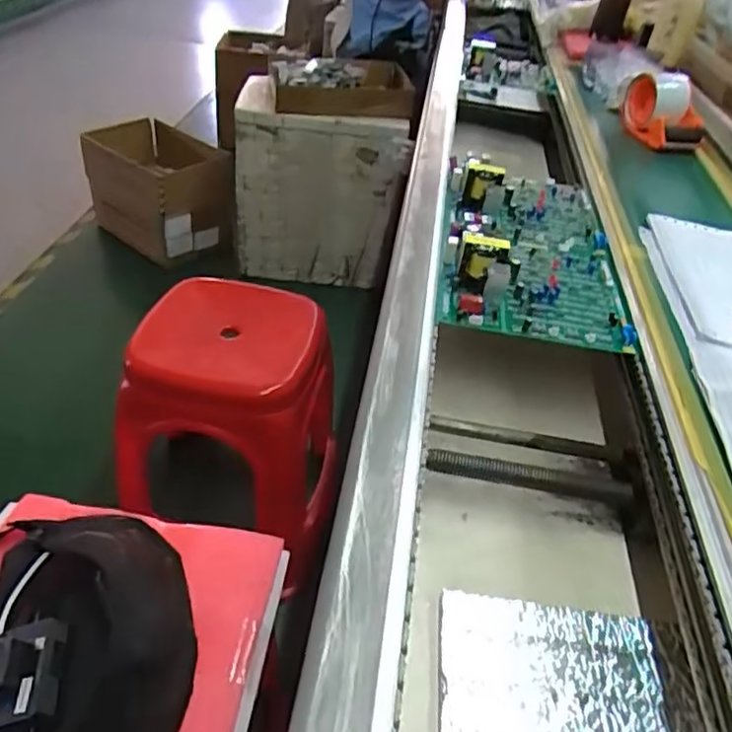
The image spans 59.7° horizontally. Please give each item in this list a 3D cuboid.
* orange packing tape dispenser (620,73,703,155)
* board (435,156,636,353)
[{"bbox_3d":[0.457,-0.390,0.976,0.087,0.078,0.145,3,40,-2],"label":"orange packing tape dispenser"},{"bbox_3d":[0.177,-0.151,0.688,0.177,0.052,0.332,7,40,3],"label":"board"}]

